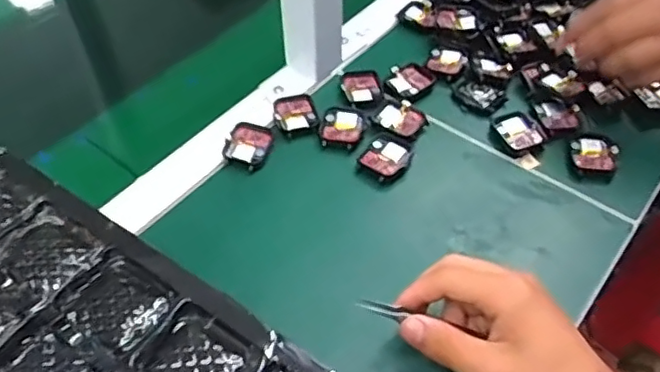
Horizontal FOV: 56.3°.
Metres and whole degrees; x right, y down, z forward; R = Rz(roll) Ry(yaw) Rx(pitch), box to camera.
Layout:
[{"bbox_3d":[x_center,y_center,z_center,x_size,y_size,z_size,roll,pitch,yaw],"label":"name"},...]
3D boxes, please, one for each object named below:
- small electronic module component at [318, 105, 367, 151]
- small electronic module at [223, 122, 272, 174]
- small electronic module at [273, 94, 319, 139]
[{"bbox_3d":[0.011,-0.053,0.545,0.041,0.004,0.047,10,51,9],"label":"small electronic module component"},{"bbox_3d":[-0.070,-0.036,0.533,0.038,0.006,0.046,16,52,15],"label":"small electronic module"},{"bbox_3d":[-0.031,-0.066,0.557,0.038,0.004,0.046,-12,51,-9],"label":"small electronic module"}]

